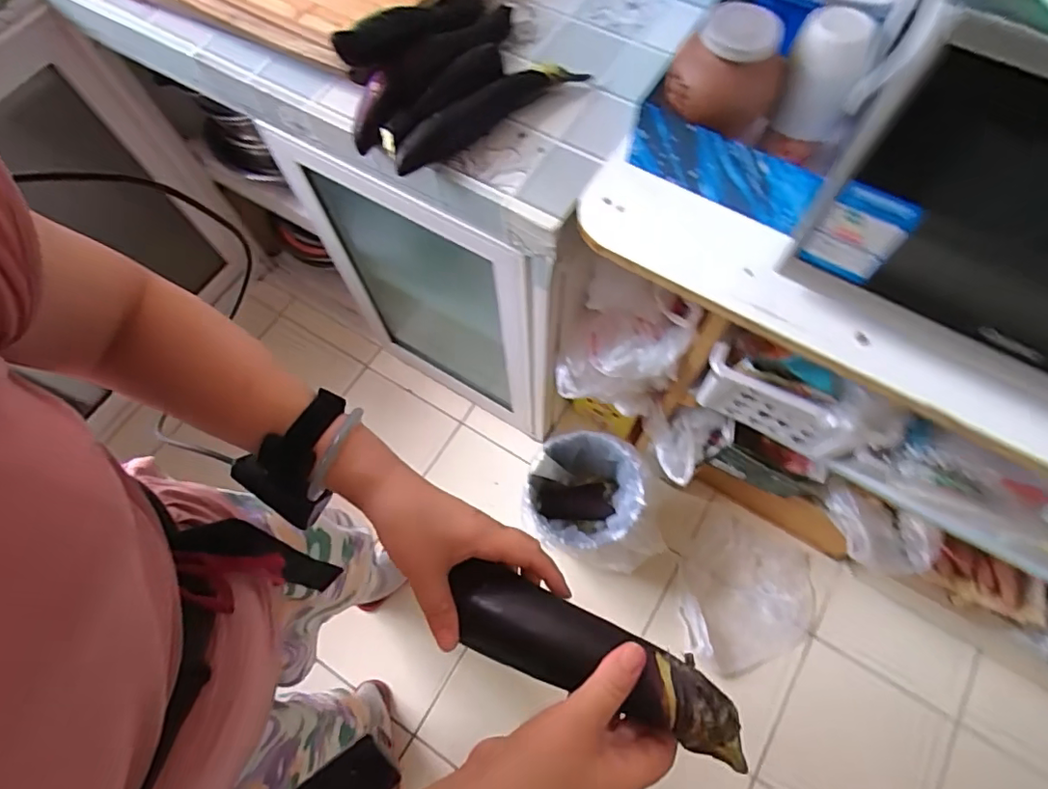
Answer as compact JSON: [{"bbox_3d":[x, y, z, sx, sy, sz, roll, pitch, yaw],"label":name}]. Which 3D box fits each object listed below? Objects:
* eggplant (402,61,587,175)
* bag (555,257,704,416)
[{"bbox_3d":[-0.041,-0.326,0.633,0.257,0.041,0.046,-36,71,-13],"label":"eggplant"},{"bbox_3d":[0.145,-0.072,0.872,0.183,0.304,0.125,2,67,3],"label":"bag"}]

